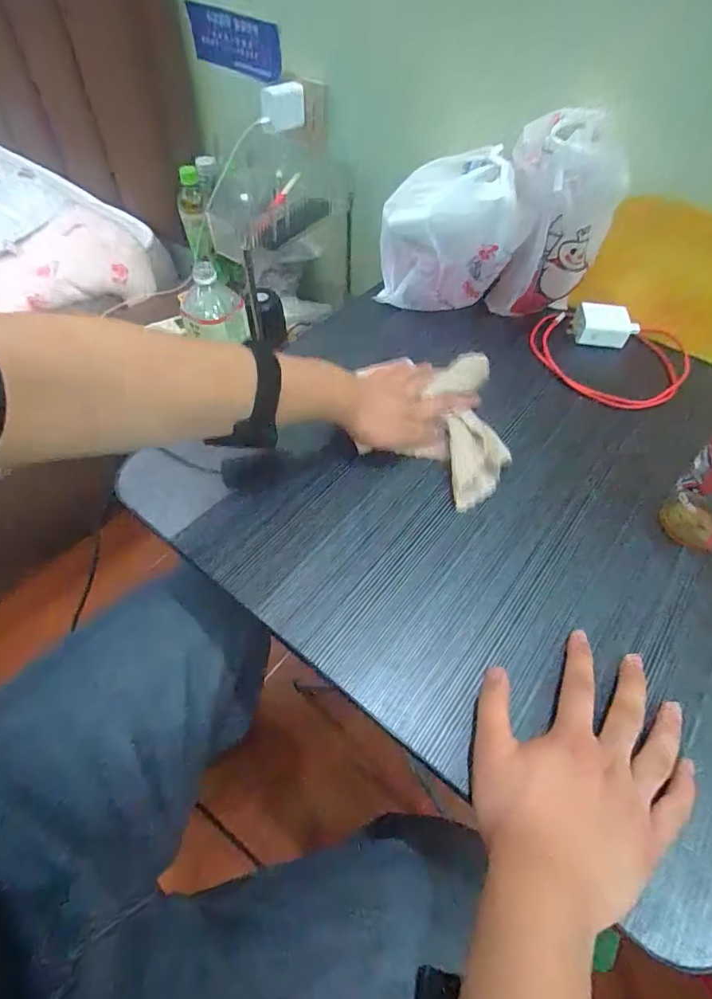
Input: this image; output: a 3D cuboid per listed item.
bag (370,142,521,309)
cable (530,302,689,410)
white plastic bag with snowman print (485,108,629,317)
[{"bbox_3d":[0.115,-0.345,0.598,0.145,0.149,0.135,8,56,3],"label":"bag"},{"bbox_3d":[0.309,-0.185,0.579,0.177,0.030,0.157,23,58,13],"label":"cable"},{"bbox_3d":[0.229,-0.312,0.547,0.113,0.200,0.070,5,55,1],"label":"white plastic bag with snowman print"}]

